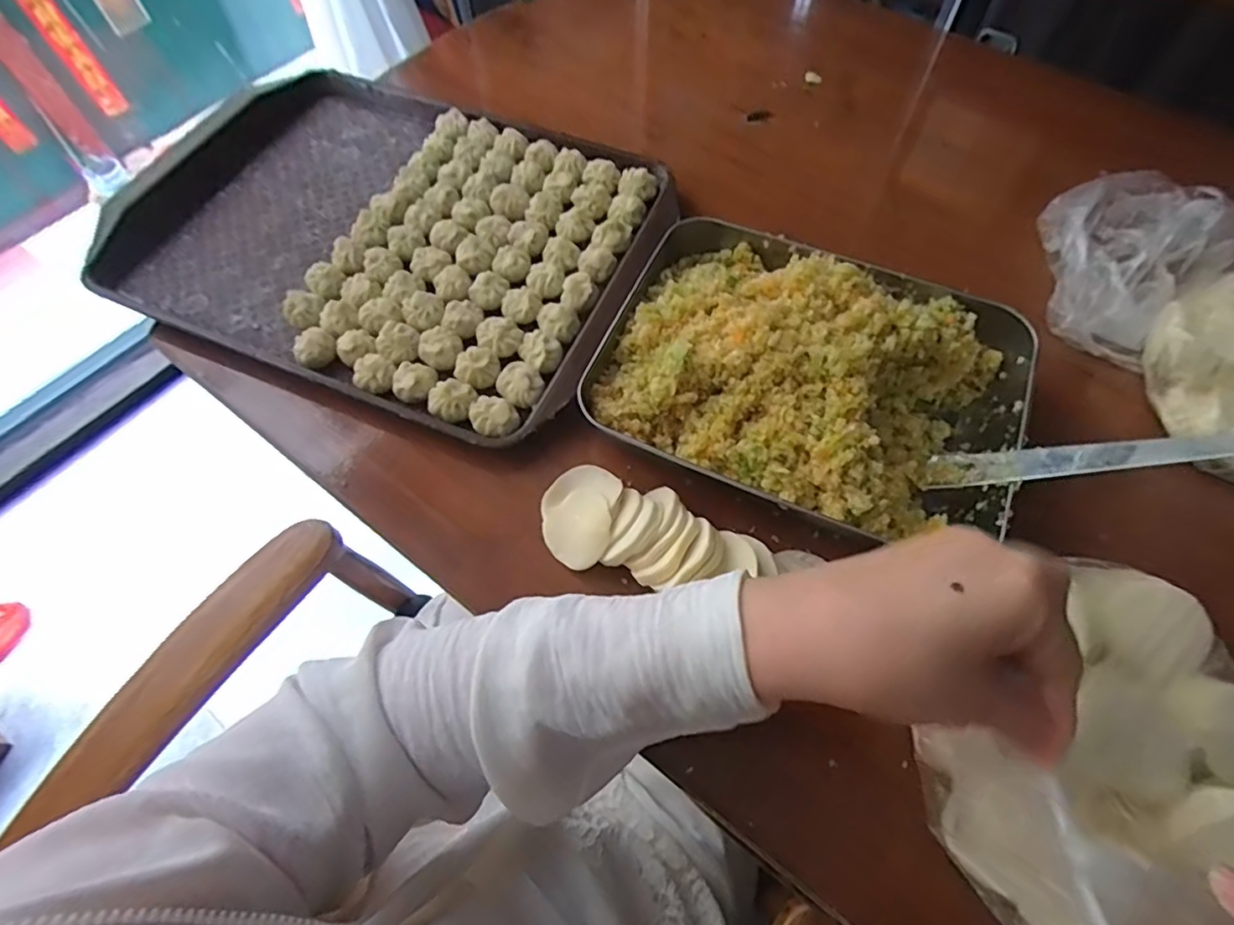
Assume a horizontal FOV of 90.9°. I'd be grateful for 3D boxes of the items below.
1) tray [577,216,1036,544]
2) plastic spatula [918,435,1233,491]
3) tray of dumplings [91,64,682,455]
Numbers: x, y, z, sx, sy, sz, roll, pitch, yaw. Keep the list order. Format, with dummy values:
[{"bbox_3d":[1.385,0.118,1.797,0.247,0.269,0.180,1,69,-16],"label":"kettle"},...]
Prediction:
[{"bbox_3d":[0.123,-0.065,0.380,0.250,0.058,0.195,24,65,12],"label":"tray"},{"bbox_3d":[0.246,-0.002,0.318,0.158,0.006,0.026,-8,44,45],"label":"plastic spatula"},{"bbox_3d":[-0.181,-0.195,0.480,0.415,0.036,0.290,20,64,11],"label":"tray of dumplings"}]

